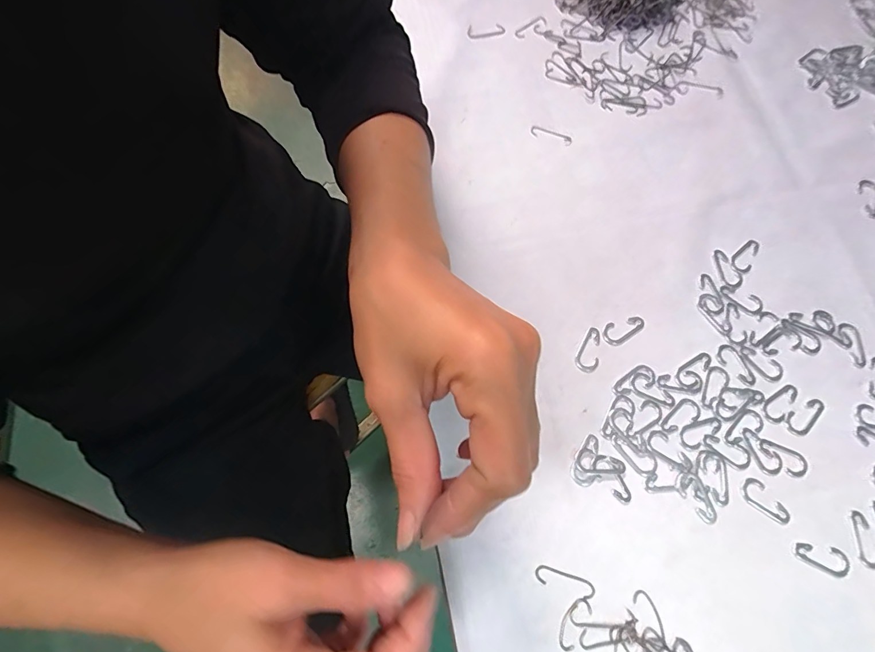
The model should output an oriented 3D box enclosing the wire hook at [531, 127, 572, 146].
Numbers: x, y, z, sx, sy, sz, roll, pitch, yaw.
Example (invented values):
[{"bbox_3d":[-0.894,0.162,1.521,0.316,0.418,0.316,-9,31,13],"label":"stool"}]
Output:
[{"bbox_3d":[0.110,-0.184,0.410,0.040,0.007,0.010,22,73,8],"label":"wire hook"}]

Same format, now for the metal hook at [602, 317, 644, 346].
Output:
[{"bbox_3d":[0.152,0.002,0.346,0.035,0.004,0.019,-32,74,-10],"label":"metal hook"}]

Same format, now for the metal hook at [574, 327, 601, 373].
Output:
[{"bbox_3d":[0.124,0.020,0.342,0.018,0.005,0.037,27,74,10],"label":"metal hook"}]

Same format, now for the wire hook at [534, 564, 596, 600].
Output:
[{"bbox_3d":[0.087,0.176,0.289,0.042,0.004,0.011,18,72,7],"label":"wire hook"}]

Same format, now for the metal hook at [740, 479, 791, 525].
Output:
[{"bbox_3d":[0.239,0.128,0.307,0.018,0.004,0.037,-43,76,-12],"label":"metal hook"}]

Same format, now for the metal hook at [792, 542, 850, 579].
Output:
[{"bbox_3d":[0.271,0.163,0.297,0.036,0.004,0.018,24,73,9],"label":"metal hook"}]

